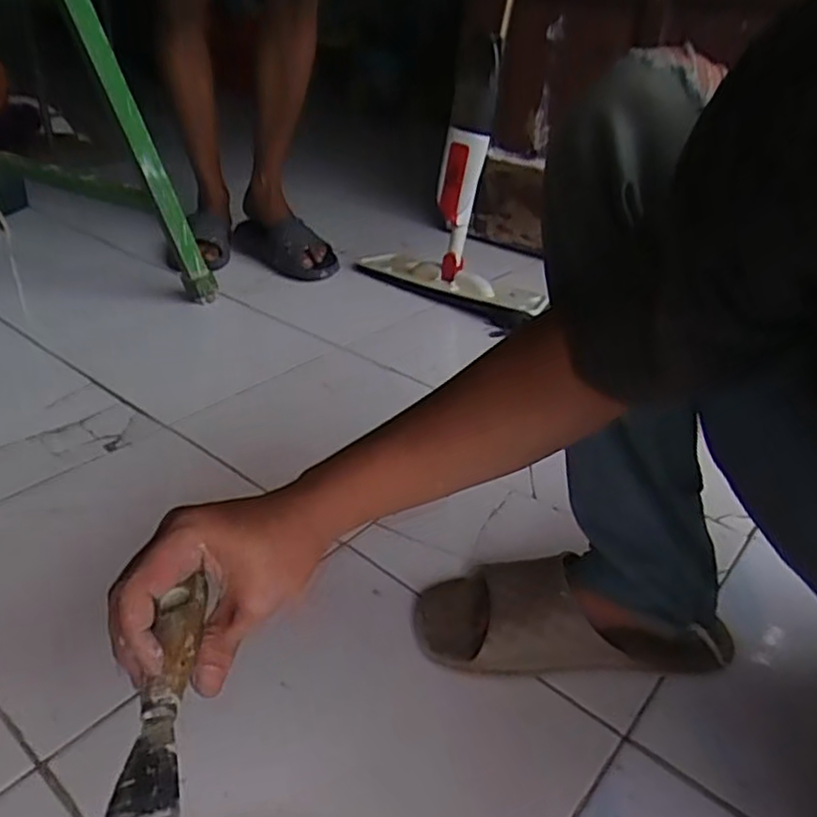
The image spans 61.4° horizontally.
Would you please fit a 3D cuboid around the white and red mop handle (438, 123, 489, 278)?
[{"bbox_3d":[0.088,-0.346,1.204,0.077,0.258,0.059,6,32,3],"label":"white and red mop handle"}]

